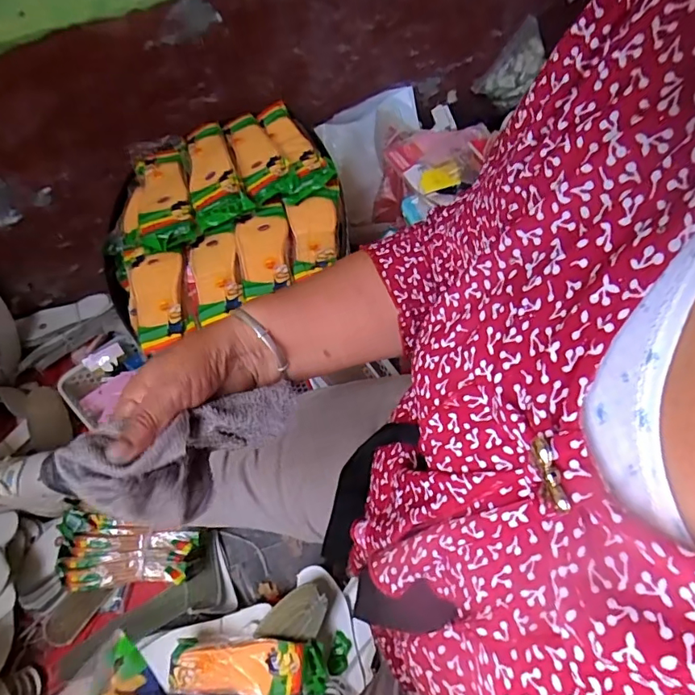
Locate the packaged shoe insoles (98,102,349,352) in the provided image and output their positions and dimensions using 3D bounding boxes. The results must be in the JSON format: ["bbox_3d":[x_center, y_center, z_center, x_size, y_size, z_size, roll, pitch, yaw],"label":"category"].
[{"bbox_3d":[-0.194,-0.192,0.739,0.357,0.090,0.394,-19,56,-10],"label":"packaged shoe insoles"}]

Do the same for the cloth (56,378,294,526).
[{"bbox_3d":[-0.104,0.066,0.327,0.147,0.049,0.060,-23,57,-19],"label":"cloth"}]

